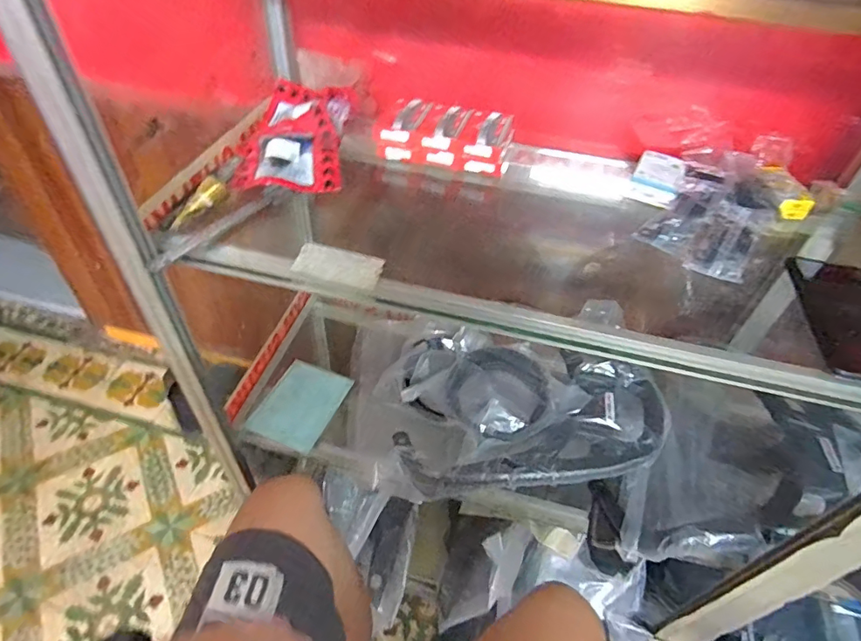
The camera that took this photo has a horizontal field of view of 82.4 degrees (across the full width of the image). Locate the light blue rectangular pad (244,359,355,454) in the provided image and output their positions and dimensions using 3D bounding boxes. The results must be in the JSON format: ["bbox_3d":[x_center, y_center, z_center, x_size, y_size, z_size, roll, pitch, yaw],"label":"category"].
[{"bbox_3d":[-0.216,0.140,0.826,0.113,0.012,0.149,26,58,5],"label":"light blue rectangular pad"}]

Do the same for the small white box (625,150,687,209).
[{"bbox_3d":[0.290,-0.182,0.631,0.057,0.021,0.105,23,48,18],"label":"small white box"}]

